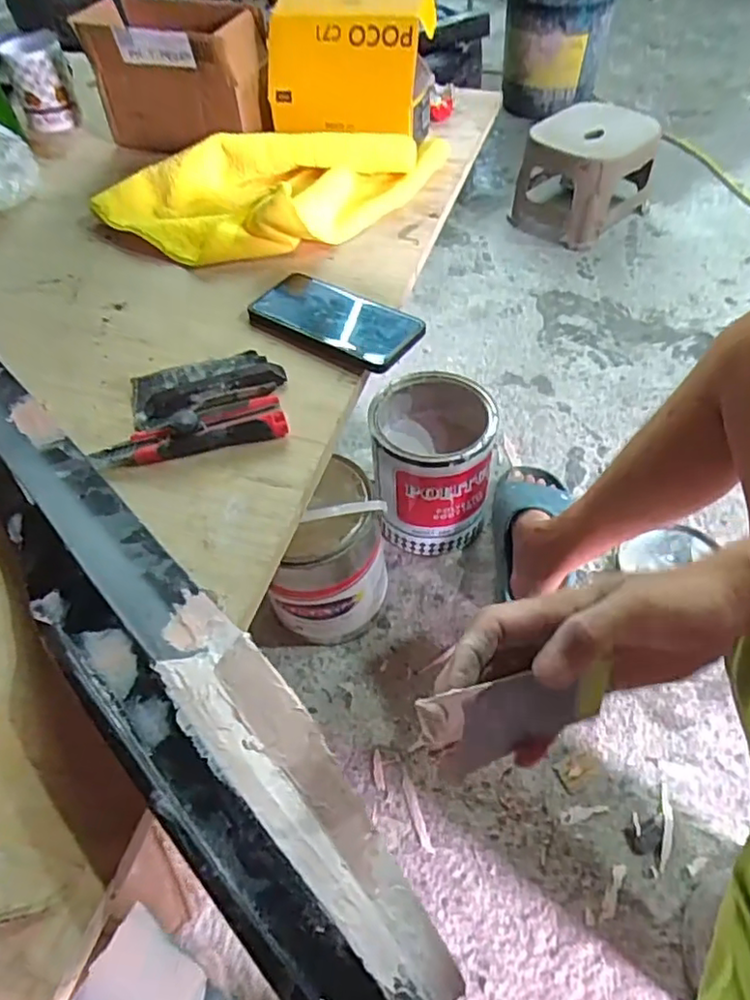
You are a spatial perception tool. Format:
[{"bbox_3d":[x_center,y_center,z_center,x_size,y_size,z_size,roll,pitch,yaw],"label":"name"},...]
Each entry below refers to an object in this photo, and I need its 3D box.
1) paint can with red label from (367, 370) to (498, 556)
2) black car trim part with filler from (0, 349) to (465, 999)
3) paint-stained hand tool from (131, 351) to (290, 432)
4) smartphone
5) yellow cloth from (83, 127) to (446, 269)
[{"bbox_3d":[0.079,-0.047,0.888,0.153,0.210,0.164,-2,53,3],"label":"paint can with red label"},{"bbox_3d":[-0.222,0.010,0.440,0.091,0.048,0.729,-37,59,-22],"label":"black car trim part with filler"},{"bbox_3d":[-0.149,-0.104,0.551,0.129,0.013,0.064,-15,53,-8],"label":"paint-stained hand tool"},{"bbox_3d":[-0.039,-0.174,0.595,0.171,0.014,0.076,28,60,23],"label":"smartphone"},{"bbox_3d":[-0.105,-0.362,0.722,0.426,0.061,0.201,-11,53,-5],"label":"yellow cloth"}]

